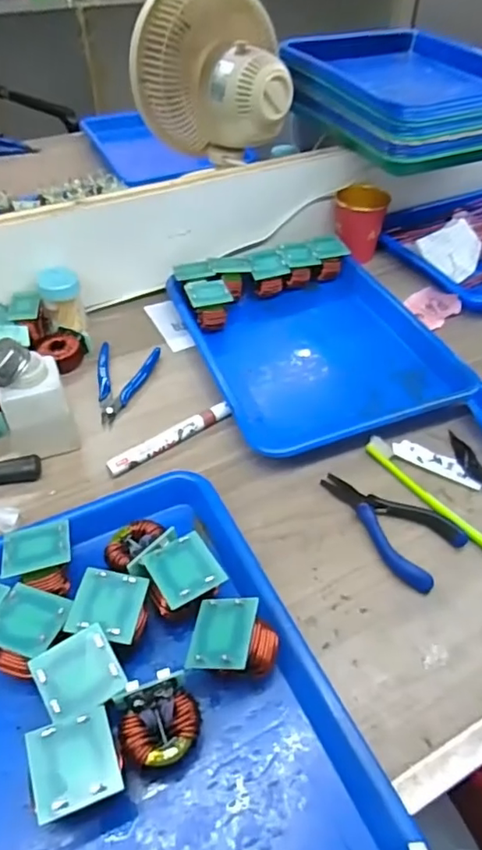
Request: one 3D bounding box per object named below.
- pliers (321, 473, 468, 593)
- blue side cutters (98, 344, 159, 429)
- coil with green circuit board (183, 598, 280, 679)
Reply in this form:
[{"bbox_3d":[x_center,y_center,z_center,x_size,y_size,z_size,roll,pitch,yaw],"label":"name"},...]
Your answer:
[{"bbox_3d":[0.120,0.078,0.466,0.067,0.013,0.121,-35,56,-29],"label":"pliers"},{"bbox_3d":[-0.133,-0.047,0.588,0.061,0.017,0.114,8,47,7],"label":"blue side cutters"},{"bbox_3d":[-0.003,0.145,0.367,0.052,0.039,0.048,-10,42,27],"label":"coil with green circuit board"}]

